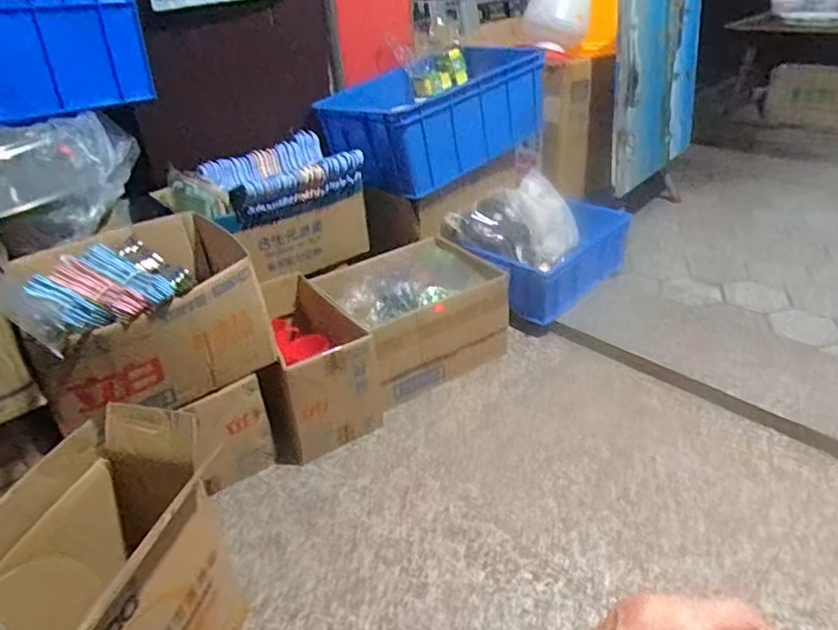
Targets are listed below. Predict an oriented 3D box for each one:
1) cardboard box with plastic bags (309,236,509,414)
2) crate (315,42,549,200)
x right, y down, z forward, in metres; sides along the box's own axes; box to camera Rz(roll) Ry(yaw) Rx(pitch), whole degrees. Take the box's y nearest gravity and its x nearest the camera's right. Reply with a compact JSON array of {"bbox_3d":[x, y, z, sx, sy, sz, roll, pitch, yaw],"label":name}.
[{"bbox_3d":[-0.020,0.007,1.492,0.403,0.240,0.322,-26,39,-29],"label":"cardboard box with plastic bags"},{"bbox_3d":[0.049,-0.590,1.743,0.666,0.279,0.362,-24,37,-27],"label":"crate"}]

